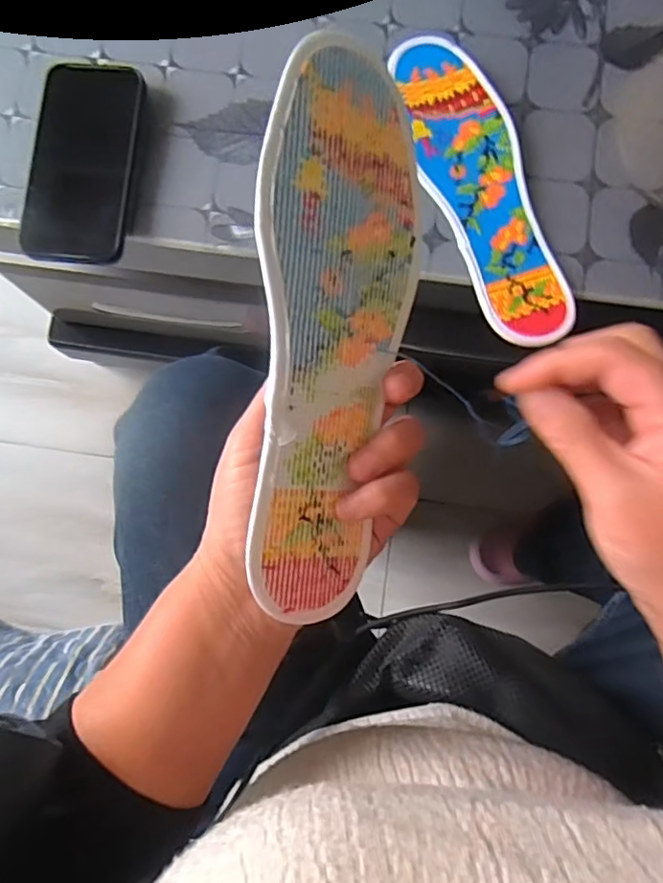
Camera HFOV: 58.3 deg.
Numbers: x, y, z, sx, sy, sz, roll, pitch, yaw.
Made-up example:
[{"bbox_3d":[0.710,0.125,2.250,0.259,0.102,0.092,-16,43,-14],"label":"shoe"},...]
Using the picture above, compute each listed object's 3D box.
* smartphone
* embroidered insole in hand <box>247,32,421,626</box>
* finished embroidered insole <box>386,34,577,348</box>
[{"bbox_3d":[-0.177,-0.204,0.429,0.073,0.015,0.160,1,80,2],"label":"smartphone"},{"bbox_3d":[0.000,-0.046,0.254,0.073,0.005,0.239,5,91,-30],"label":"embroidered insole in hand"},{"bbox_3d":[0.105,-0.180,0.421,0.070,0.010,0.237,-14,80,-1],"label":"finished embroidered insole"}]

